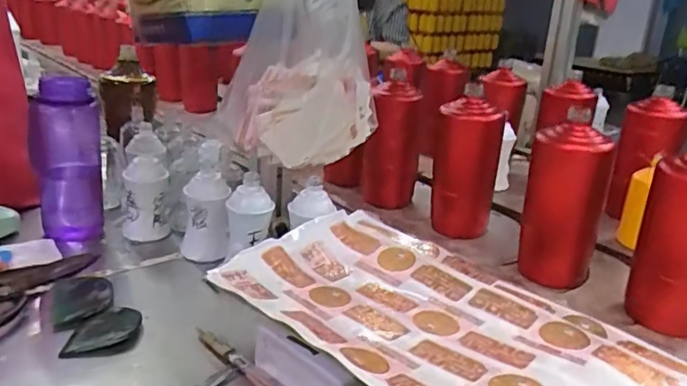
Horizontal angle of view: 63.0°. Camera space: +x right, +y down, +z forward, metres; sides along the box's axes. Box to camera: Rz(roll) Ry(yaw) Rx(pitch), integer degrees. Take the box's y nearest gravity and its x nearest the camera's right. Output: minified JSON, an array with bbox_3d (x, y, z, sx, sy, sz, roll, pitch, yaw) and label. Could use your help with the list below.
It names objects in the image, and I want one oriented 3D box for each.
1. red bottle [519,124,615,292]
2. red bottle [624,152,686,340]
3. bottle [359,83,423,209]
[{"bbox_3d":[0.251,0.015,0.635,0.069,0.173,0.062,-7,24,-24],"label":"red bottle"},{"bbox_3d":[0.335,0.045,0.549,0.059,0.191,0.064,-7,24,-24],"label":"red bottle"},{"bbox_3d":[0.073,-0.069,0.836,0.082,0.179,0.066,7,22,8],"label":"bottle"}]

